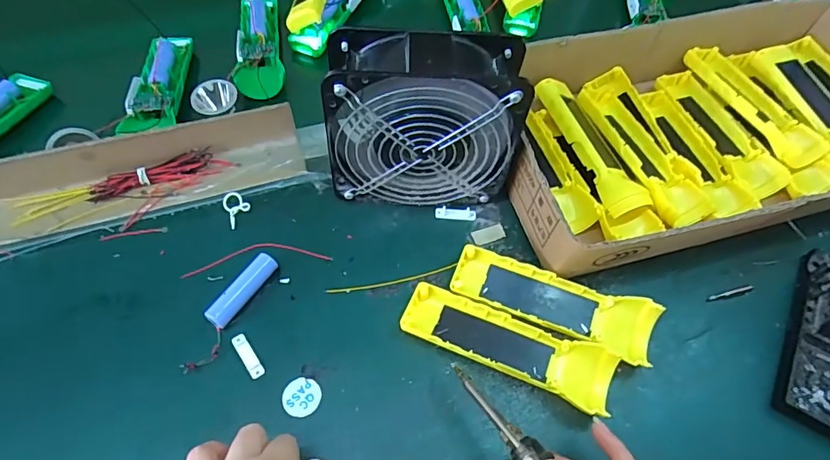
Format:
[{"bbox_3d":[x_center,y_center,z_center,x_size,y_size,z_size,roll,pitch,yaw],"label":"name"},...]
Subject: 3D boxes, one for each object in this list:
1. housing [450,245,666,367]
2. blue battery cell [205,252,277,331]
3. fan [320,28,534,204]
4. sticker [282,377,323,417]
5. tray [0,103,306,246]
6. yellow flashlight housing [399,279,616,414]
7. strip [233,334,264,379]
[{"bbox_3d":[0.110,0.059,0.393,0.160,0.028,0.046,20,60,9],"label":"housing"},{"bbox_3d":[-0.138,0.049,0.392,0.019,0.016,0.067,32,62,15],"label":"blue battery cell"},{"bbox_3d":[0.006,-0.086,0.405,0.151,0.146,0.069,0,59,-3],"label":"fan"},{"bbox_3d":[-0.083,0.123,0.359,0.028,0.004,0.028,31,62,14],"label":"sticker"},{"bbox_3d":[-0.244,-0.050,0.429,0.285,0.039,0.065,-15,61,-12],"label":"tray"},{"bbox_3d":[0.071,0.089,0.378,0.164,0.023,0.046,22,60,10],"label":"yellow flashlight housing"},{"bbox_3d":[-0.127,0.096,0.369,0.010,0.004,0.038,-31,65,-20],"label":"strip"}]

